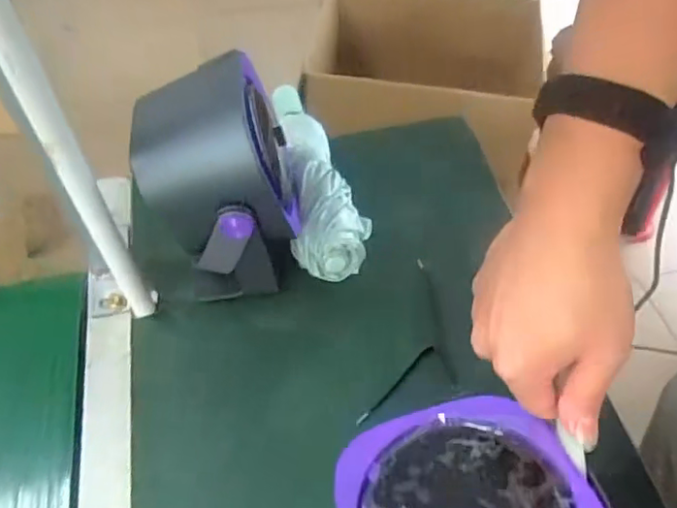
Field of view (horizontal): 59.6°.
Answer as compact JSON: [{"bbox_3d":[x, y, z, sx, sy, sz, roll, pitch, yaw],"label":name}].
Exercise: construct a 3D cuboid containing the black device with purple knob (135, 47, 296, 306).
[{"bbox_3d":[-0.112,-0.053,0.527,0.149,0.192,0.144,-8,53,-8],"label":"black device with purple knob"}]

